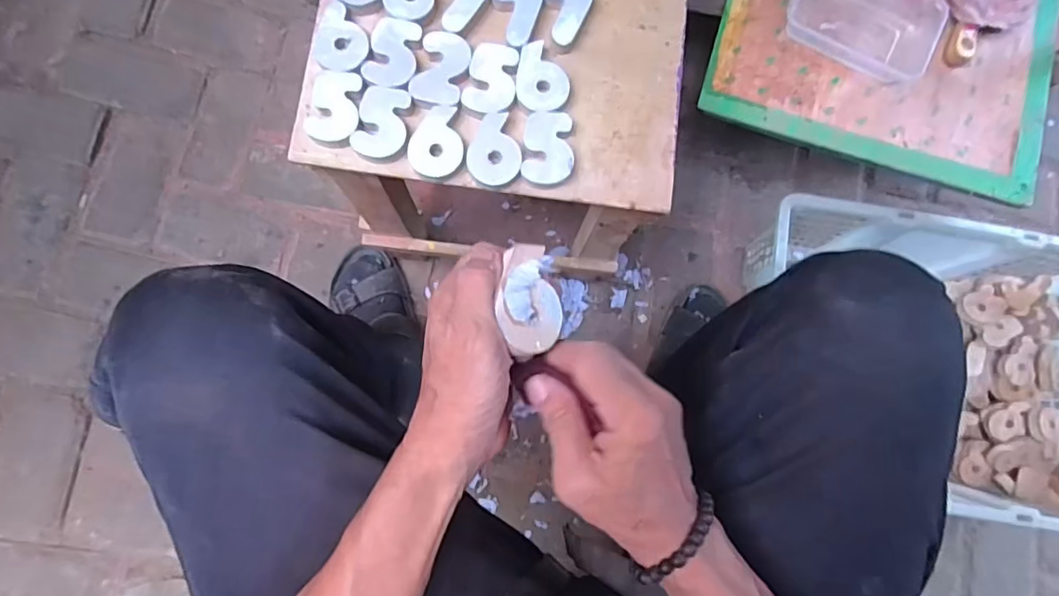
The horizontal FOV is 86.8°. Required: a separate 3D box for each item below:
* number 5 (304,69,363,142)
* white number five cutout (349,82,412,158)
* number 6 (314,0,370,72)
[{"bbox_3d":[-0.163,-0.160,0.467,0.042,0.005,0.061,6,81,-2],"label":"number 5"},{"bbox_3d":[-0.122,-0.147,0.465,0.041,0.004,0.062,13,81,-1],"label":"white number five cutout"},{"bbox_3d":[-0.158,-0.221,0.475,0.046,0.005,0.062,15,81,-1],"label":"number 6"}]

